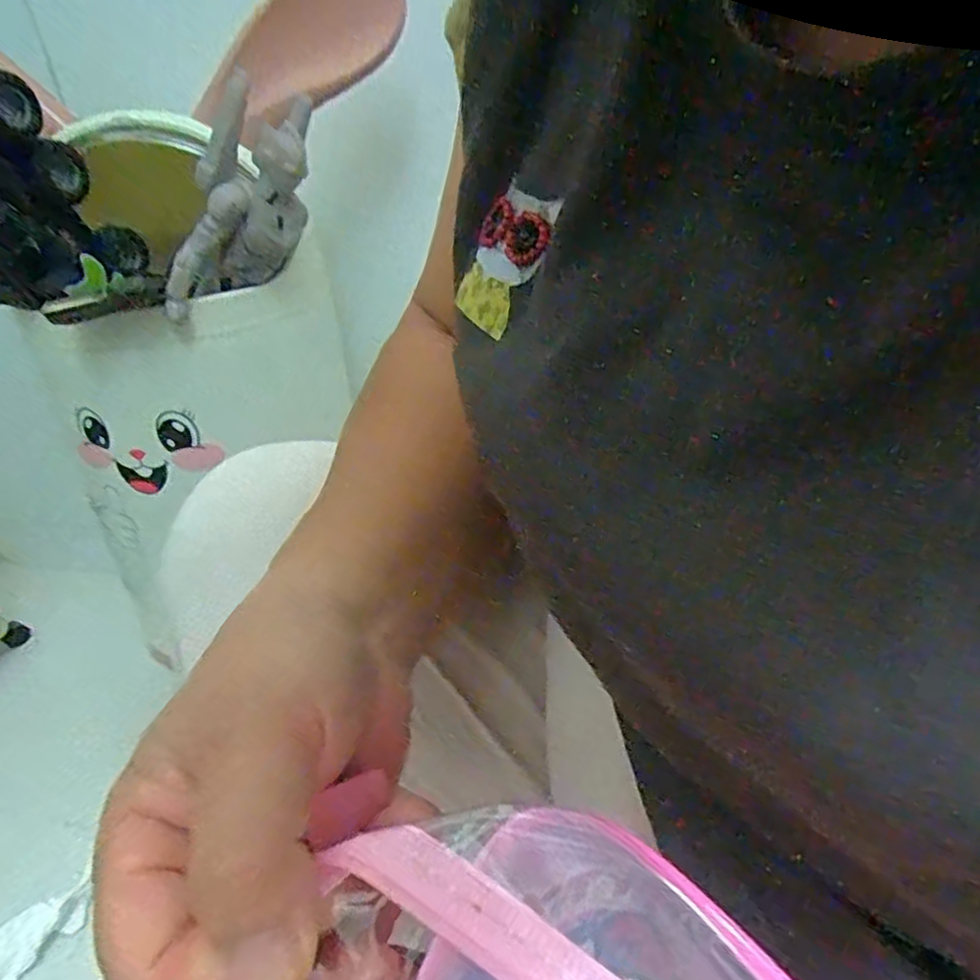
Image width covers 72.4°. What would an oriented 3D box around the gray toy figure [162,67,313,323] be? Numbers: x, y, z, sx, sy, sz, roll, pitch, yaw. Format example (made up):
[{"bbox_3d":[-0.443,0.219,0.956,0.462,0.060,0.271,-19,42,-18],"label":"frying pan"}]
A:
[{"bbox_3d":[-0.162,-0.185,0.448,0.079,0.168,0.038,21,11,-41],"label":"gray toy figure"}]

